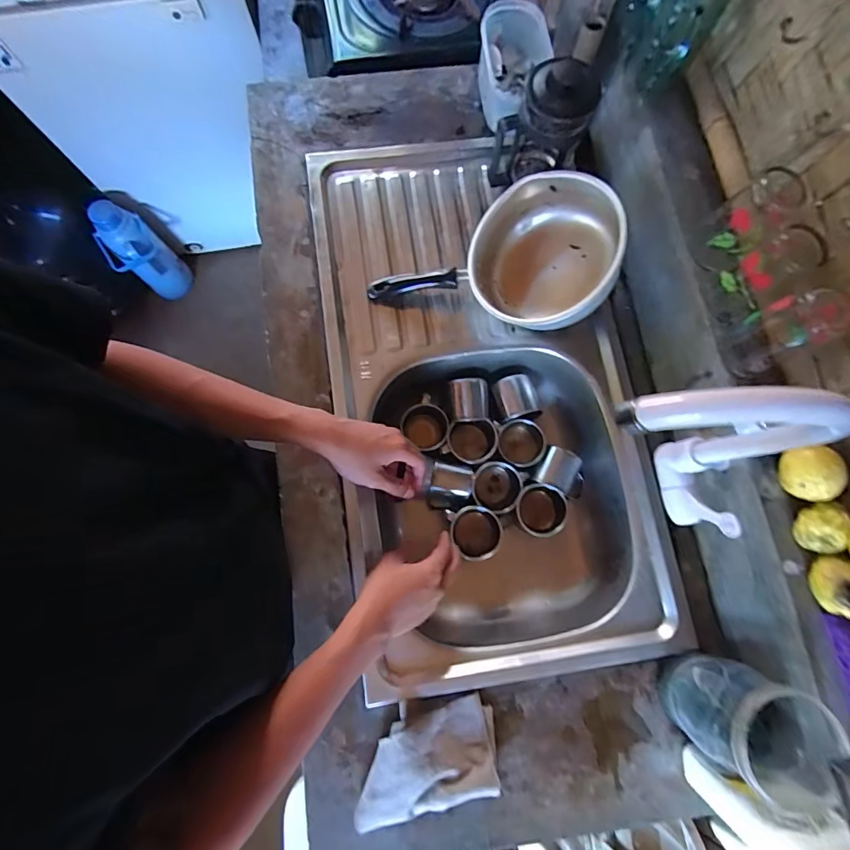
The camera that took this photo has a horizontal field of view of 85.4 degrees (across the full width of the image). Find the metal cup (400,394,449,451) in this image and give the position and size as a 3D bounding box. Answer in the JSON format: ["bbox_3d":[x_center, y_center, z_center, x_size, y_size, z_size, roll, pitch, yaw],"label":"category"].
[{"bbox_3d":[0.003,0.005,0.712,0.059,0.083,0.071,-38,81,-8],"label":"metal cup"}]

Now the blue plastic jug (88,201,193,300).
[{"bbox_3d":[-0.879,-0.527,1.438,0.151,0.378,0.135,-43,82,-8],"label":"blue plastic jug"}]

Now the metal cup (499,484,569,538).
[{"bbox_3d":[0.162,0.125,0.676,0.072,0.080,0.070,0,78,0],"label":"metal cup"}]

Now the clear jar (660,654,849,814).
[{"bbox_3d":[0.326,0.303,0.467,0.103,0.137,0.097,0,78,0],"label":"clear jar"}]

